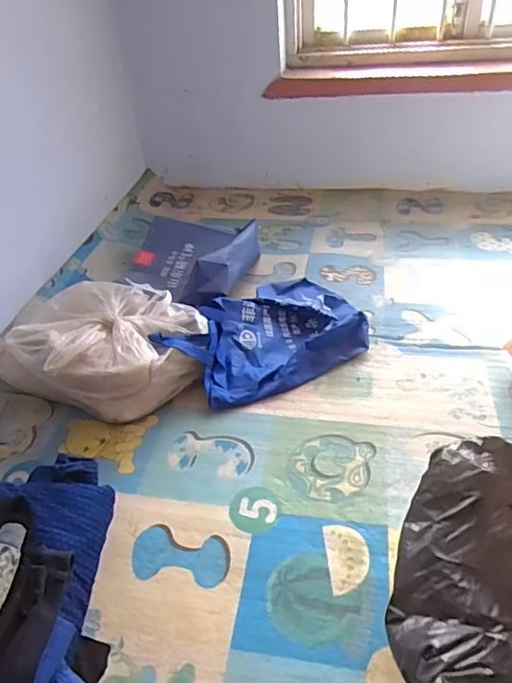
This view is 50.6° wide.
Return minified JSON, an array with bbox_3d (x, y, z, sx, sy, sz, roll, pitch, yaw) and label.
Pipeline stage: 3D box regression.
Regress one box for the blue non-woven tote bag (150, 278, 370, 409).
[{"bbox_3d":[0.041,-0.016,1.103,0.270,0.113,0.433,29,50,35],"label":"blue non-woven tote bag"}]

